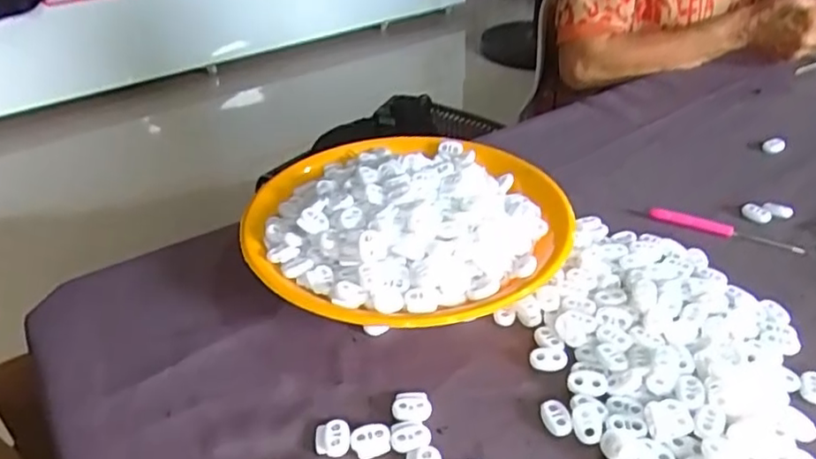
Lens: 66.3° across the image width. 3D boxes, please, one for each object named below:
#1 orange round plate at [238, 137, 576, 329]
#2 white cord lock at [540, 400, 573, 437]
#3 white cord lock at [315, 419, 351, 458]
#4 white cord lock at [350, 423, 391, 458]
[{"bbox_3d":[-0.001,-0.007,0.476,0.237,0.059,0.239,-1,34,1],"label":"orange round plate"},{"bbox_3d":[0.084,0.107,0.357,0.015,0.007,0.020,-3,34,-3],"label":"white cord lock"},{"bbox_3d":[-0.042,0.116,0.348,0.019,0.007,0.020,-4,34,-4],"label":"white cord lock"},{"bbox_3d":[-0.020,0.117,0.346,0.021,0.005,0.018,-4,34,-4],"label":"white cord lock"}]

